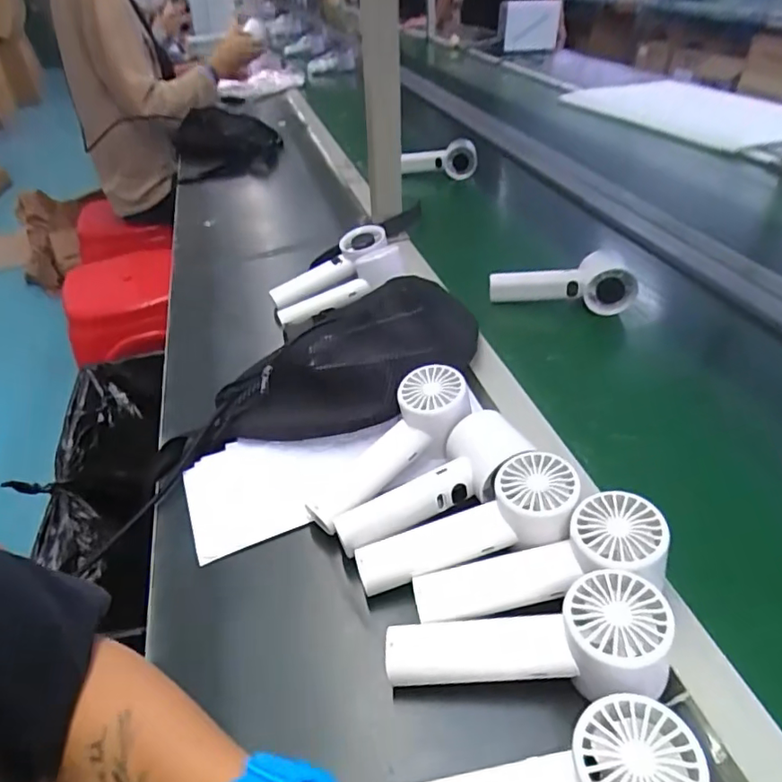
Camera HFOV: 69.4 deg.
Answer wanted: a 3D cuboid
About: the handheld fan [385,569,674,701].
[{"bbox_3d":[0.075,0.145,0.316,0.156,0.041,0.059,-16,35,18],"label":"handheld fan"}]

